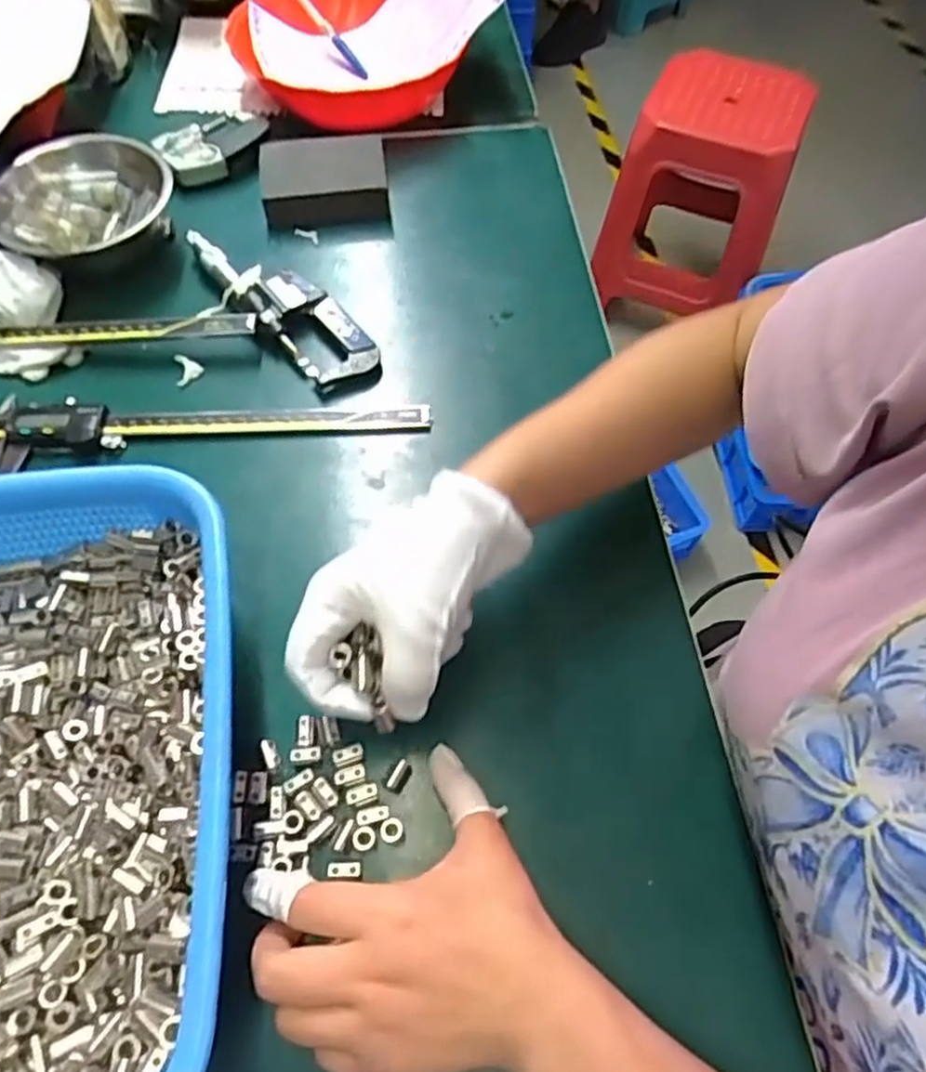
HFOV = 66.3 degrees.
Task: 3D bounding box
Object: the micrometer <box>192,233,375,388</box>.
[{"bbox_3d":[-0.125,-0.169,0.499,0.051,0.027,0.173,-36,66,-19],"label":"micrometer"}]

